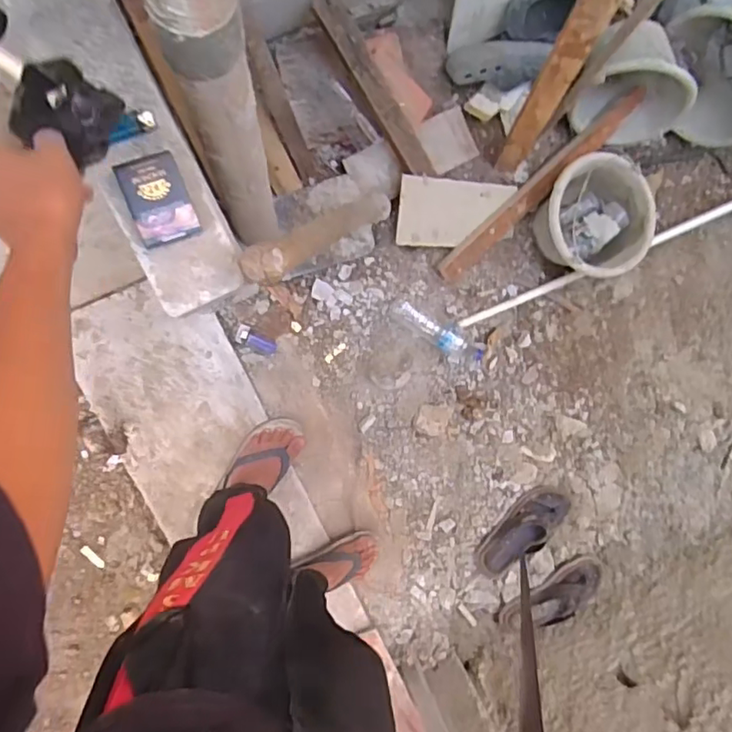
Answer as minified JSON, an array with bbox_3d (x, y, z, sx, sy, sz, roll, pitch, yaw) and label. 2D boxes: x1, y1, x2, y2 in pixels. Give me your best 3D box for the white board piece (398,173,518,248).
[{"bbox_3d":[0.209,-0.341,1.331,0.286,0.016,0.145,-1,112,-17],"label":"white board piece"}]

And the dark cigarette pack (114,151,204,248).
[{"bbox_3d":[-0.220,-0.177,0.625,0.062,0.020,0.089,-20,99,-7],"label":"dark cigarette pack"}]

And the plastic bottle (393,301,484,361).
[{"bbox_3d":[0.167,-0.080,1.367,0.229,0.068,0.063,34,88,-12],"label":"plastic bottle"}]

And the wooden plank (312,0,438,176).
[{"bbox_3d":[0.022,-0.548,1.176,0.055,0.029,0.409,-43,124,-4],"label":"wooden plank"}]

